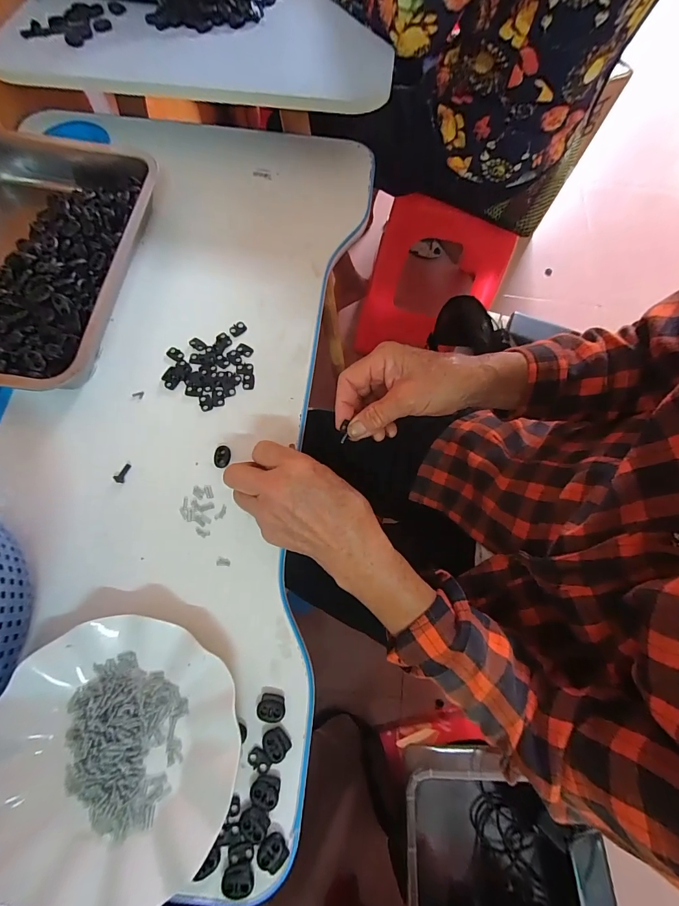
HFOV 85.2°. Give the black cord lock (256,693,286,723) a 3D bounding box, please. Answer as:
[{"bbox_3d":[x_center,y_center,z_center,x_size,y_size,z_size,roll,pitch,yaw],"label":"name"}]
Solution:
[{"bbox_3d":[-0.054,0.200,0.289,0.022,0.004,0.019,8,71,1],"label":"black cord lock"}]

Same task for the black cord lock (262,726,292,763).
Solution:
[{"bbox_3d":[-0.049,0.222,0.282,0.018,0.004,0.020,-38,76,-13],"label":"black cord lock"}]

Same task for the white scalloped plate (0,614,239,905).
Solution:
[{"bbox_3d":[-0.167,0.221,0.269,0.178,0.023,0.178,0,71,-1],"label":"white scalloped plate"}]

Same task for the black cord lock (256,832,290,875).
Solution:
[{"bbox_3d":[-0.047,0.285,0.263,0.020,0.005,0.020,38,74,11],"label":"black cord lock"}]

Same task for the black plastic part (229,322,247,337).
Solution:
[{"bbox_3d":[-0.110,-0.135,0.401,0.013,0.004,0.019,39,74,11],"label":"black plastic part"}]

